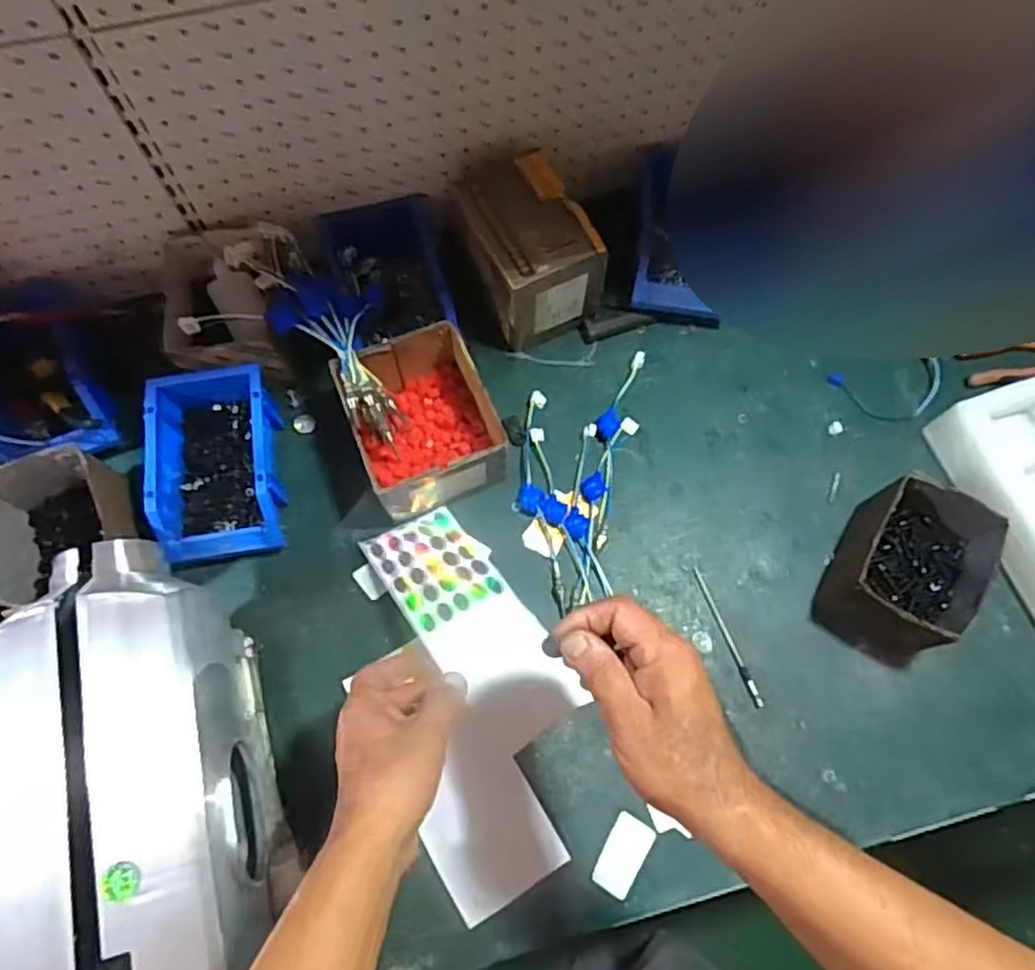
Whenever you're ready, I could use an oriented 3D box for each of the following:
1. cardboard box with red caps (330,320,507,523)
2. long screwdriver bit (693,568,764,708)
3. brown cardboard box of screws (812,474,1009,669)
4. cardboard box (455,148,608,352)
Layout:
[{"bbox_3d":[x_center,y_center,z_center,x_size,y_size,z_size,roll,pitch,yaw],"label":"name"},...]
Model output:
[{"bbox_3d":[-0.099,-0.066,0.711,0.136,0.092,0.160,-21,71,-8],"label":"cardboard box with red caps"},{"bbox_3d":[0.209,0.150,0.697,0.009,0.005,0.144,-19,71,-7],"label":"long screwdriver bit"},{"bbox_3d":[0.378,0.084,0.677,0.117,0.097,0.152,30,72,10],"label":"brown cardboard box of screws"},{"bbox_3d":[0.009,-0.256,0.757,0.114,0.121,0.161,-22,72,-9],"label":"cardboard box"}]

